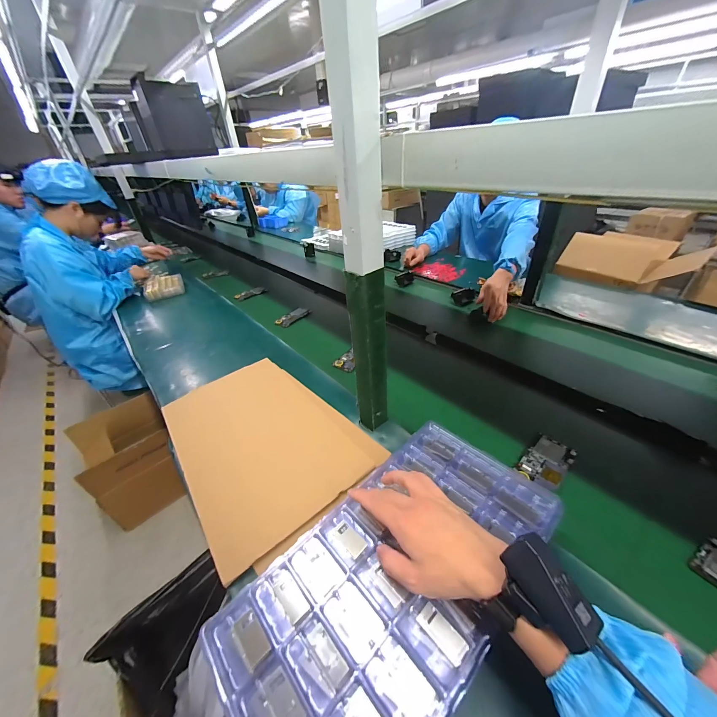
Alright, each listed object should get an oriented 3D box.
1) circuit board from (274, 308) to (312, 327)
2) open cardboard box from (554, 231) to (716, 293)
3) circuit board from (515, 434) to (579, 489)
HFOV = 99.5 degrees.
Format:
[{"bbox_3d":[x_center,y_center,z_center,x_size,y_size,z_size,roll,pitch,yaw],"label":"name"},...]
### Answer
[{"bbox_3d":[-0.227,-0.143,1.040,0.067,0.011,0.130,19,40,32],"label":"circuit board"},{"bbox_3d":[1.006,-0.376,1.153,0.184,0.141,0.426,-29,41,-33],"label":"open cardboard box"},{"bbox_3d":[0.320,0.173,0.516,0.108,0.009,0.062,-30,41,-33],"label":"circuit board"}]

